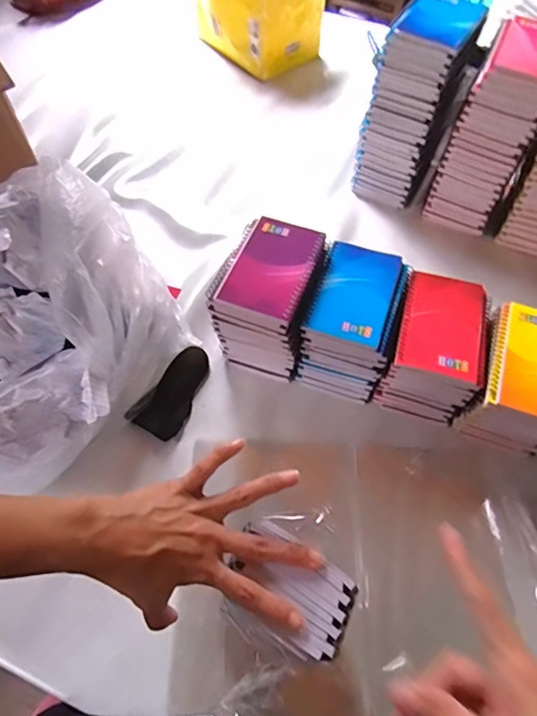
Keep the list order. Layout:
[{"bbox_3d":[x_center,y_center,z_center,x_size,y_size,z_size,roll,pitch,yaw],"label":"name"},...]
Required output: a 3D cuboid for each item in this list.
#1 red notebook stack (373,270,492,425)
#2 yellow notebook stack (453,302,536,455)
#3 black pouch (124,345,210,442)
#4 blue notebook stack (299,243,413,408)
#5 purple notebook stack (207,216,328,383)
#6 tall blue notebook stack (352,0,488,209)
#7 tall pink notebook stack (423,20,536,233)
[{"bbox_3d":[0.190,-0.013,0.554,0.092,0.102,0.133,14,61,6],"label":"red notebook stack"},{"bbox_3d":[0.281,0.027,0.530,0.097,0.108,0.128,18,62,8],"label":"yellow notebook stack"},{"bbox_3d":[-0.107,0.040,0.558,0.055,0.008,0.118,37,62,0],"label":"black pouch"},{"bbox_3d":[0.098,-0.044,0.564,0.097,0.110,0.142,17,61,8],"label":"blue notebook stack"},{"bbox_3d":[0.002,-0.070,0.568,0.099,0.133,0.136,18,62,8],"label":"purple notebook stack"},{"bbox_3d":[0.200,-0.355,0.666,0.097,0.226,0.144,25,63,12],"label":"tall blue notebook stack"},{"bbox_3d":[0.314,-0.316,0.660,0.094,0.236,0.151,24,63,11],"label":"tall pink notebook stack"}]

